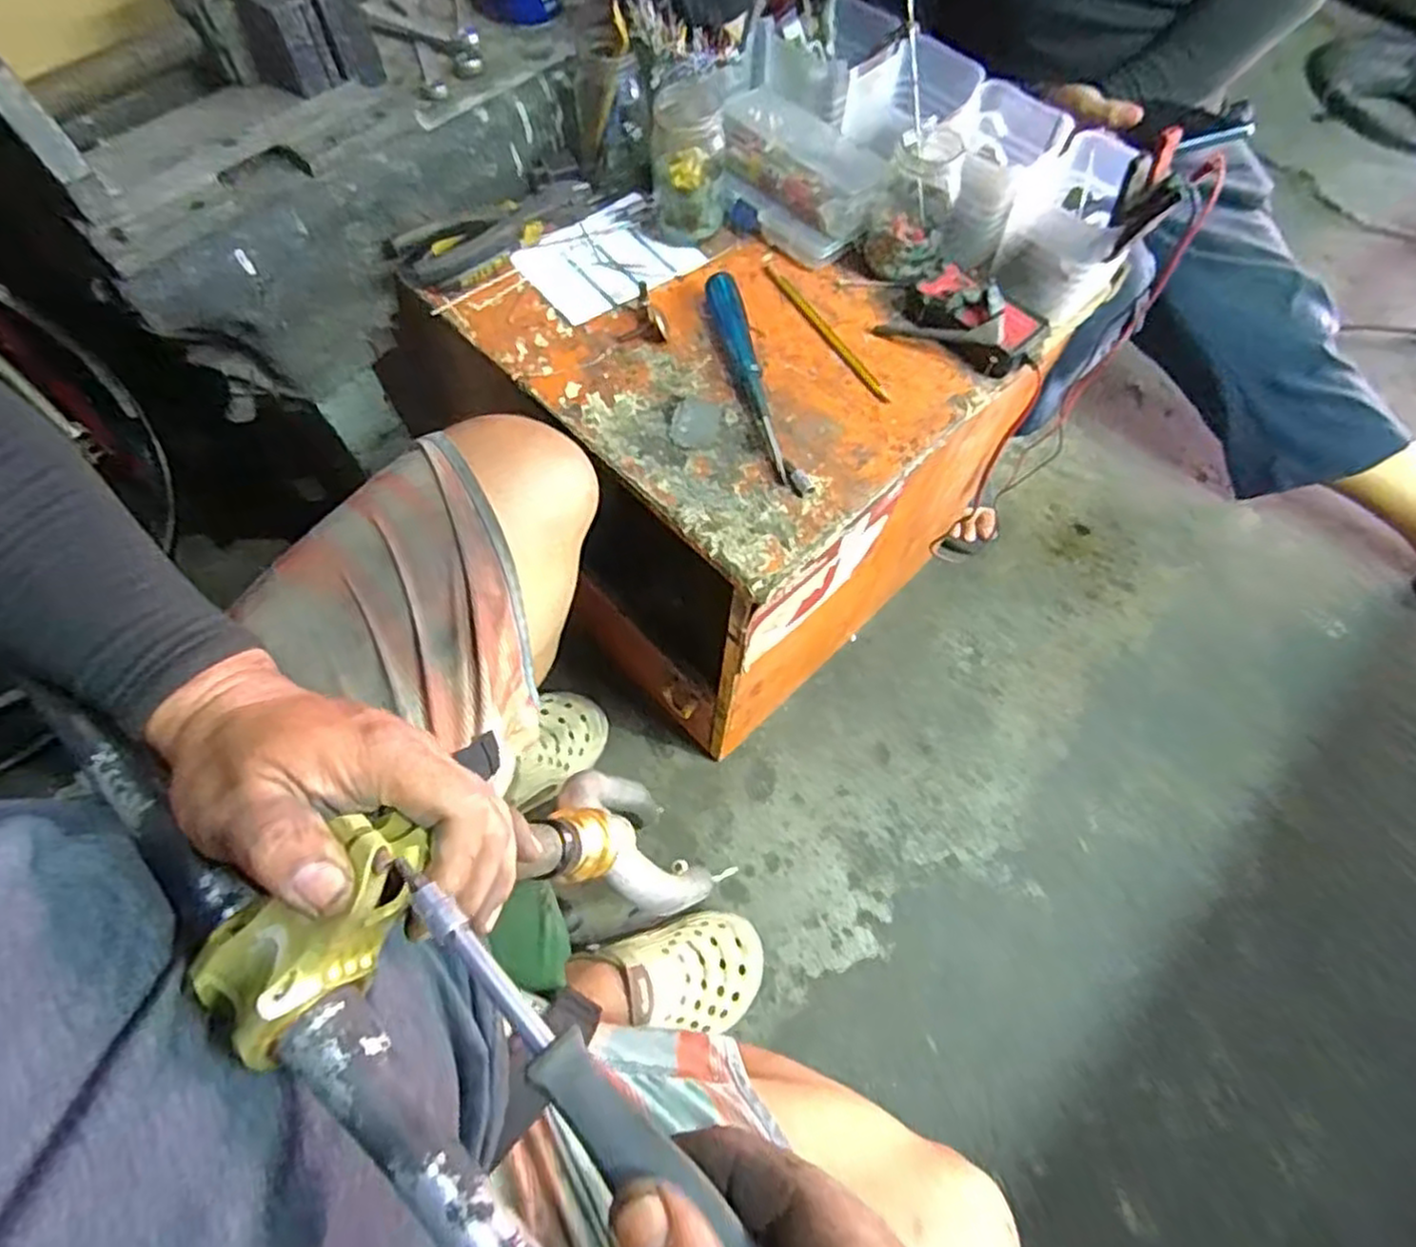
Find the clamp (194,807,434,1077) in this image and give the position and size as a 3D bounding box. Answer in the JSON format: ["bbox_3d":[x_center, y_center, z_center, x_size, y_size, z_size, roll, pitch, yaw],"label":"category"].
[{"bbox_3d":[-0.143,0.111,0.271,0.044,0.038,0.085,42,78,15],"label":"clamp"}]

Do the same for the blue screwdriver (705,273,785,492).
[{"bbox_3d":[0.033,-0.198,0.587,0.022,0.029,0.193,-13,67,-8],"label":"blue screwdriver"}]

